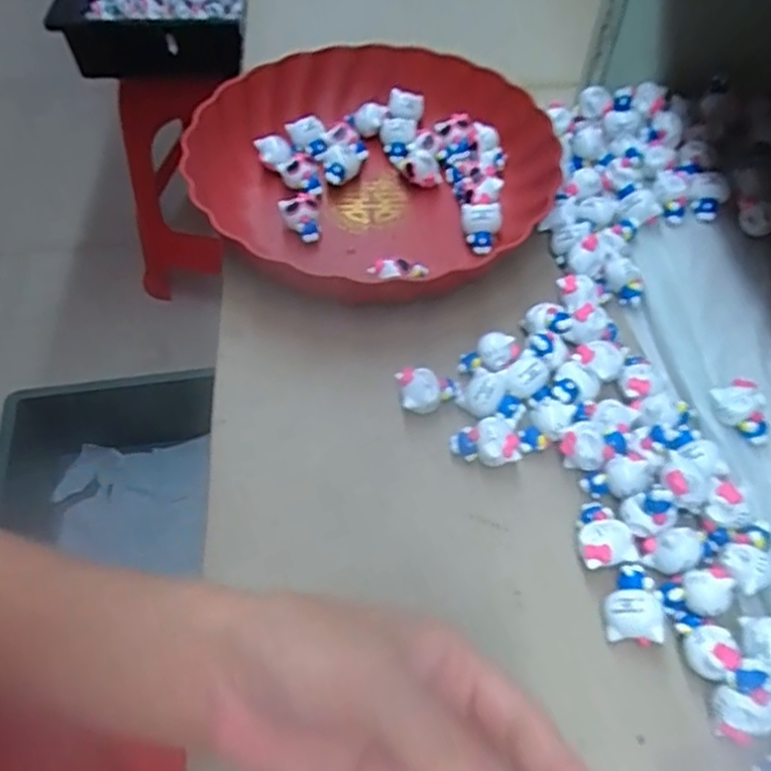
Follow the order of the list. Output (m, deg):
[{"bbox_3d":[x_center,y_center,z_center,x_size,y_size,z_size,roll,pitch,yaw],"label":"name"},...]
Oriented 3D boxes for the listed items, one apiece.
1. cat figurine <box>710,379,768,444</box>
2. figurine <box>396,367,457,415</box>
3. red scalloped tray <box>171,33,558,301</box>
[{"bbox_3d":[0.192,0.014,0.375,0.028,0.017,0.031,-22,57,-10],"label":"cat figurine"},{"bbox_3d":[0.023,0.003,0.395,0.030,0.019,0.024,-11,55,-3],"label":"figurine"},{"bbox_3d":[-0.007,-0.152,0.483,0.247,0.048,0.240,-34,60,-18],"label":"red scalloped tray"}]

